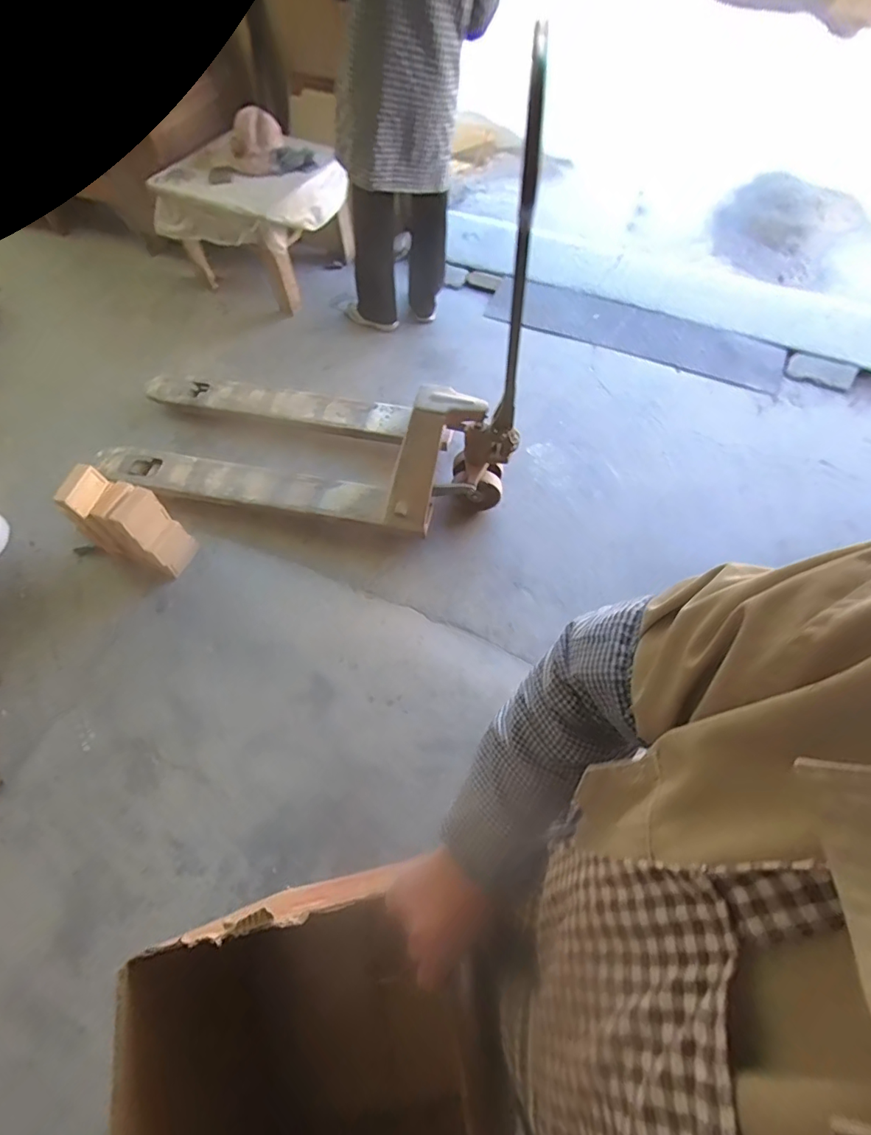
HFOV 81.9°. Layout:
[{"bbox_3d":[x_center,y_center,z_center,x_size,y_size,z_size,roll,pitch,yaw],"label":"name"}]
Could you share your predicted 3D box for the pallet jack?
[{"bbox_3d":[-0.403,-0.612,1.287,1.299,1.072,0.497,13,61,4],"label":"pallet jack"}]

